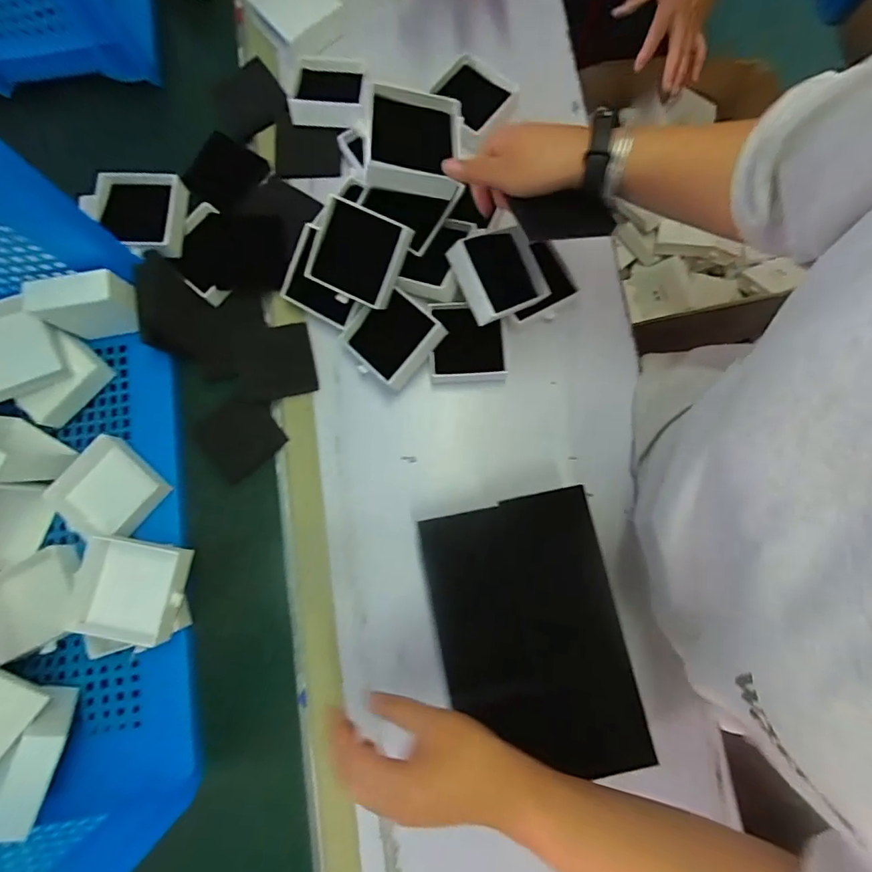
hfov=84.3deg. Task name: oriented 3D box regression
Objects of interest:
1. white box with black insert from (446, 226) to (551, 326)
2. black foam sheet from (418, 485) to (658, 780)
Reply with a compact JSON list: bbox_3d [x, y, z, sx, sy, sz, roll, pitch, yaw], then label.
[{"bbox_3d":[0.068,-0.180,0.527,0.089,0.030,0.093,-29,98,-27],"label":"white box with black insert"},{"bbox_3d":[0.084,0.178,0.438,0.159,0.011,0.234,-13,78,3],"label":"black foam sheet"}]

